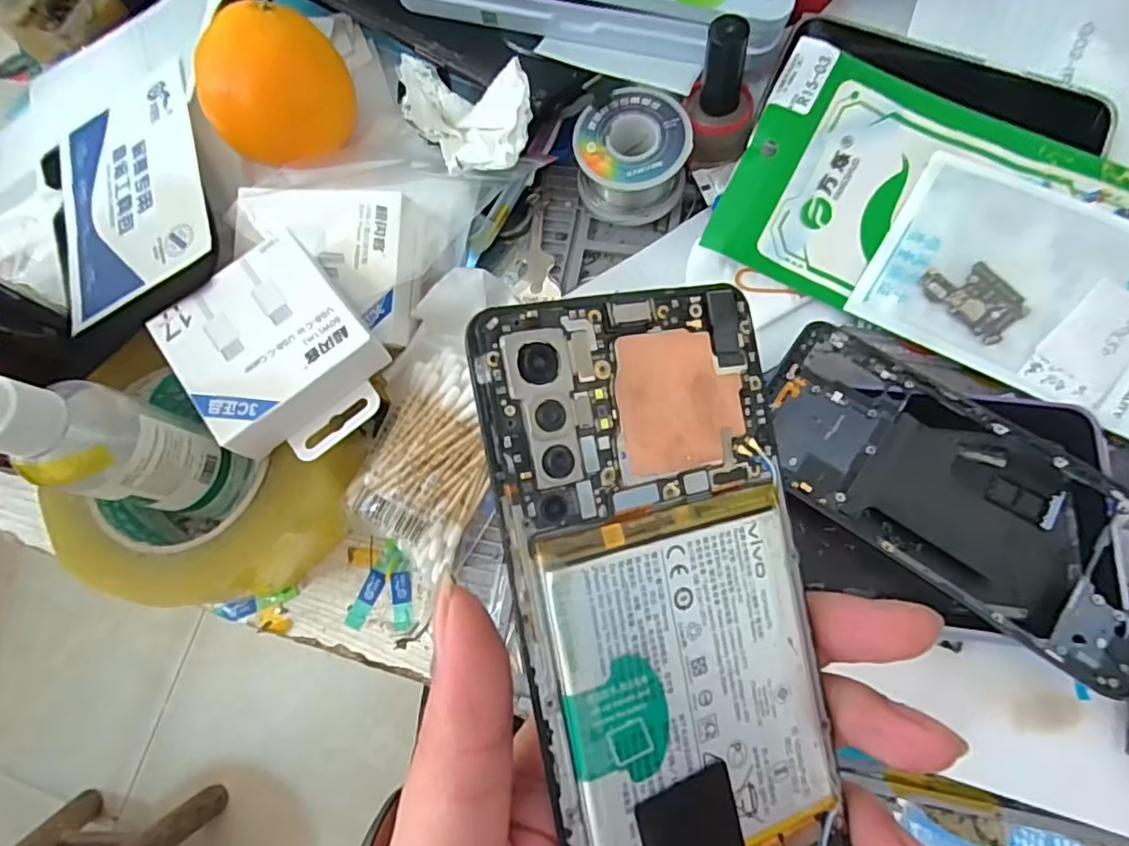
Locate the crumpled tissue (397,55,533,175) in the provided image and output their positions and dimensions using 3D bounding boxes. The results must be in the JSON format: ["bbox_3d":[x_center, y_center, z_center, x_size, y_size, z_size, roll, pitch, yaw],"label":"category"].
[{"bbox_3d":[-0.049,-0.142,0.268,0.070,0.024,0.049,14,76,8],"label":"crumpled tissue"}]

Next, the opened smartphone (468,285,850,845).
[{"bbox_3d":[0.026,0.046,0.132,0.070,0.004,0.150,-10,89,-21],"label":"opened smartphone"}]

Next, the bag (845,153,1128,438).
[{"bbox_3d":[0.208,-0.056,0.249,0.138,0.005,0.080,29,98,14],"label":"bag"}]

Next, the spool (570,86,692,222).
[{"bbox_3d":[0.033,-0.128,0.285,0.052,0.036,0.049,-1,75,4],"label":"spool"}]

